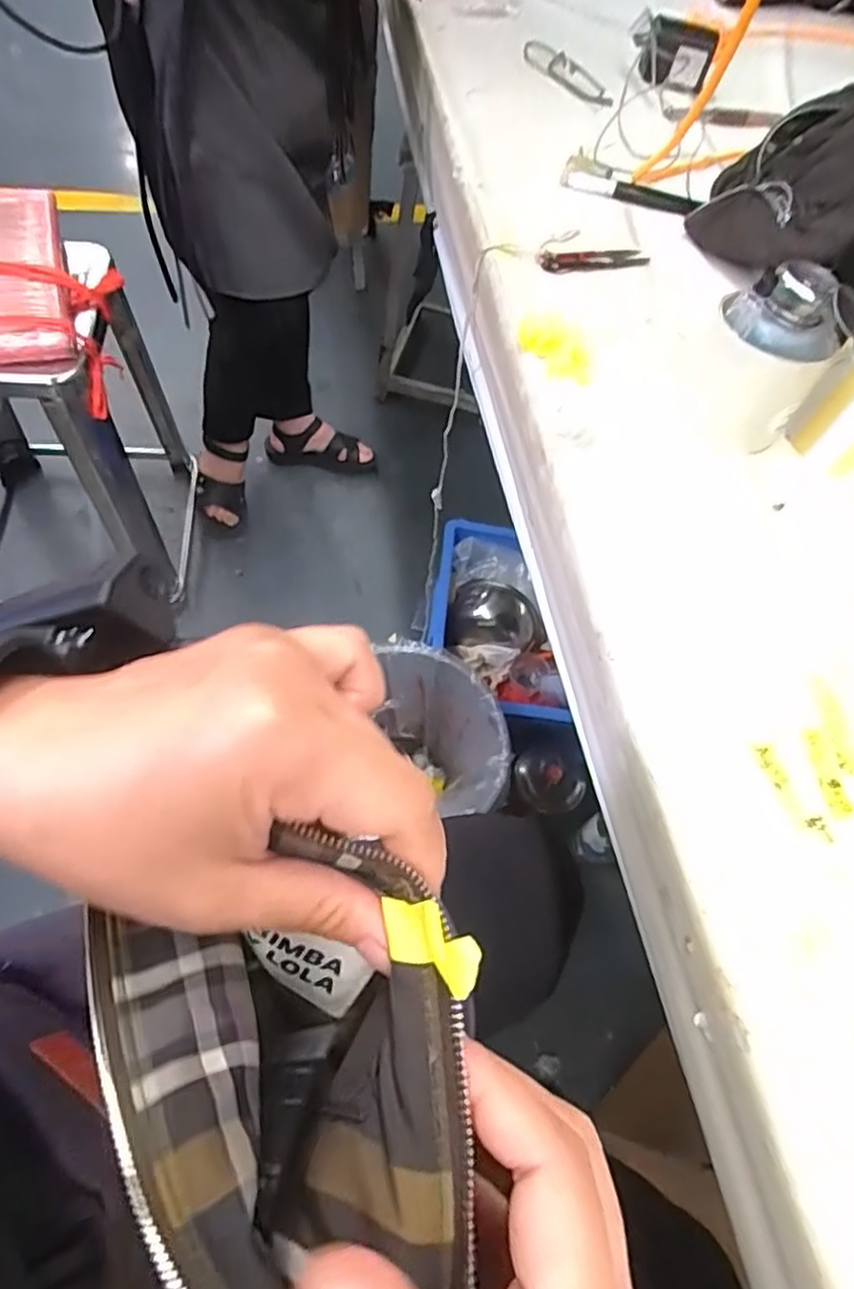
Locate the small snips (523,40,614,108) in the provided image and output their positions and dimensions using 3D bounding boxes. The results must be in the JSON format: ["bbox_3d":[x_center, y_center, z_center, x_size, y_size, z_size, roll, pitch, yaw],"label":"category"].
[{"bbox_3d":[0.166,-0.641,0.748,0.037,0.018,0.137,-31,66,-21],"label":"small snips"}]

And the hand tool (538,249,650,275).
[{"bbox_3d":[0.143,-0.325,0.565,0.105,0.014,0.021,-17,64,-17],"label":"hand tool"}]

